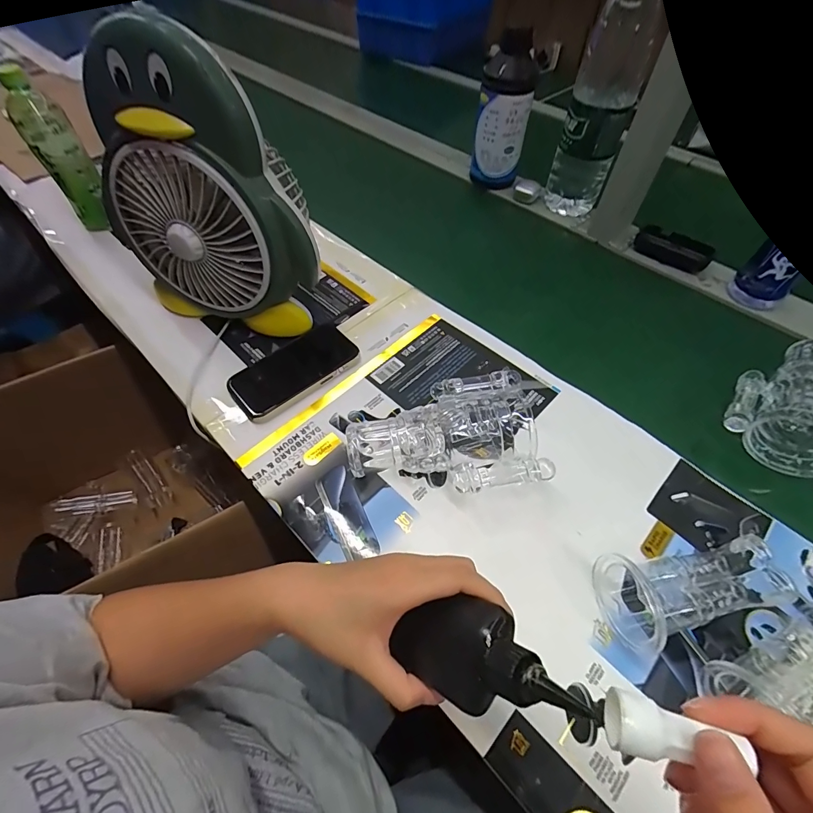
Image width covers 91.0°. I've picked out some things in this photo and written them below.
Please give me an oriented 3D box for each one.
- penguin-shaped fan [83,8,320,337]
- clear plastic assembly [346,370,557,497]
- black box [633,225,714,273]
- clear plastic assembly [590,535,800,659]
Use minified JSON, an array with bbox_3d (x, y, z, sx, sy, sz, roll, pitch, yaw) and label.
[{"bbox_3d":[-0.212,-0.220,0.439,0.234,0.265,0.102,18,58,11],"label":"penguin-shaped fan"},{"bbox_3d":[0.039,0.029,0.403,0.194,0.065,0.122,-6,57,-5],"label":"clear plastic assembly"},{"bbox_3d":[0.419,-0.248,0.627,0.108,0.035,0.031,36,63,21],"label":"black box"},{"bbox_3d":[0.234,0.152,0.331,0.140,0.049,0.070,-7,57,-6],"label":"clear plastic assembly"}]

